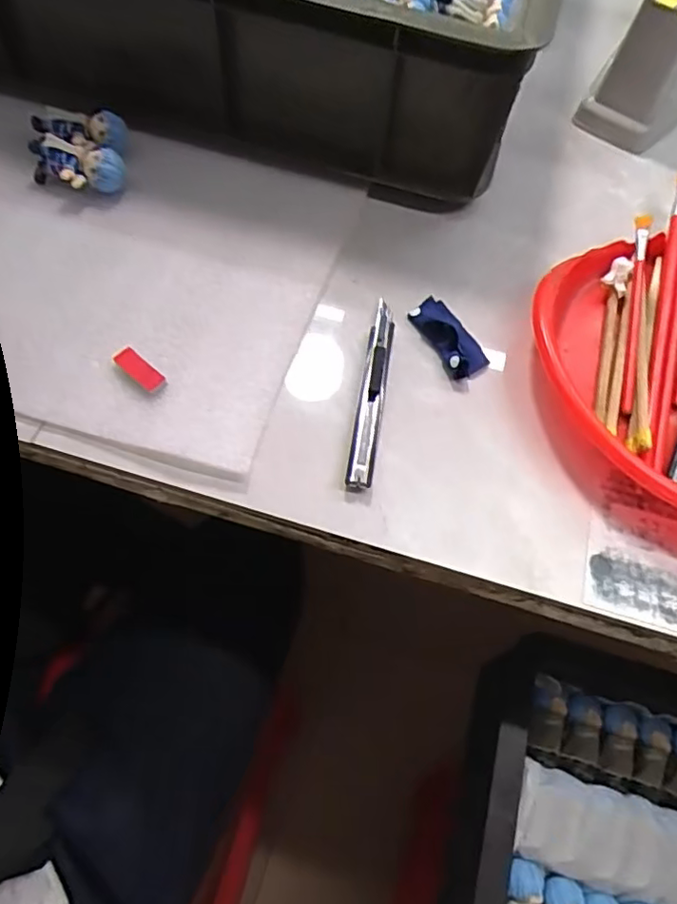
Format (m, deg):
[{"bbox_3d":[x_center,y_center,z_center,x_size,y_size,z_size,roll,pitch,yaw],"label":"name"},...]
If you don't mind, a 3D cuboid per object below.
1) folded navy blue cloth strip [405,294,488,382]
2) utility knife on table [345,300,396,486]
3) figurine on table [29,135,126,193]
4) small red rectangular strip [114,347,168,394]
[{"bbox_3d":[0.071,-0.075,0.395,0.028,0.016,0.062,-31,68,-19],"label":"folded navy blue cloth strip"},{"bbox_3d":[0.022,-0.040,0.370,0.015,0.010,0.137,10,62,1],"label":"utility knife on table"},{"bbox_3d":[-0.189,-0.204,0.431,0.068,0.024,0.030,13,62,3],"label":"figurine on table"},{"bbox_3d":[-0.121,-0.049,0.363,0.036,0.009,0.013,39,66,16],"label":"small red rectangular strip"}]

